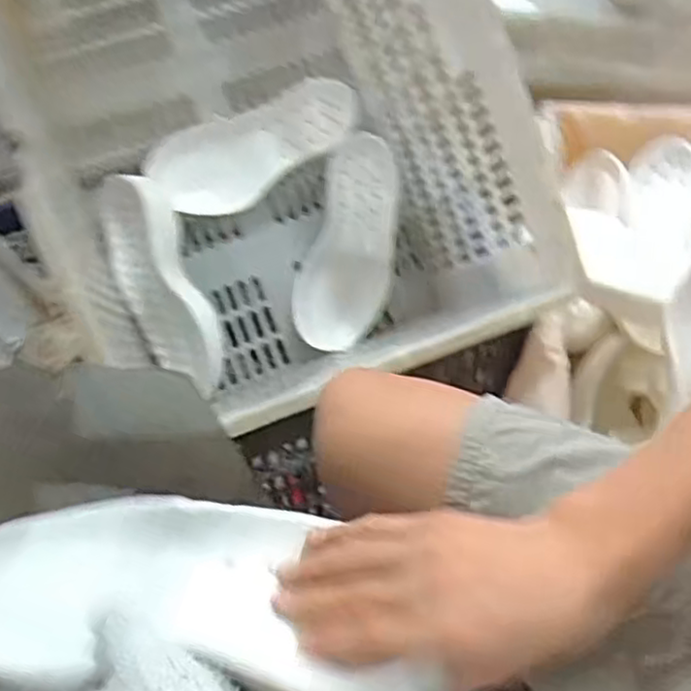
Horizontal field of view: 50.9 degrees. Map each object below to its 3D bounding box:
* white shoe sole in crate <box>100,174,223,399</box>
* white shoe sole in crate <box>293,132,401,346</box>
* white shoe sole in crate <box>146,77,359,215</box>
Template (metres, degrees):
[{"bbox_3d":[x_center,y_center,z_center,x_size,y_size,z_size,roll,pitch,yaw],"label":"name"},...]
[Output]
[{"bbox_3d":[-0.249,-0.079,0.979,0.101,0.101,0.315,-23,92,-14],"label":"white shoe sole in crate"},{"bbox_3d":[0.010,-0.150,1.060,0.121,0.056,0.317,11,85,12],"label":"white shoe sole in crate"},{"bbox_3d":[-0.126,-0.287,1.055,0.304,0.121,0.032,-29,13,-8],"label":"white shoe sole in crate"}]

